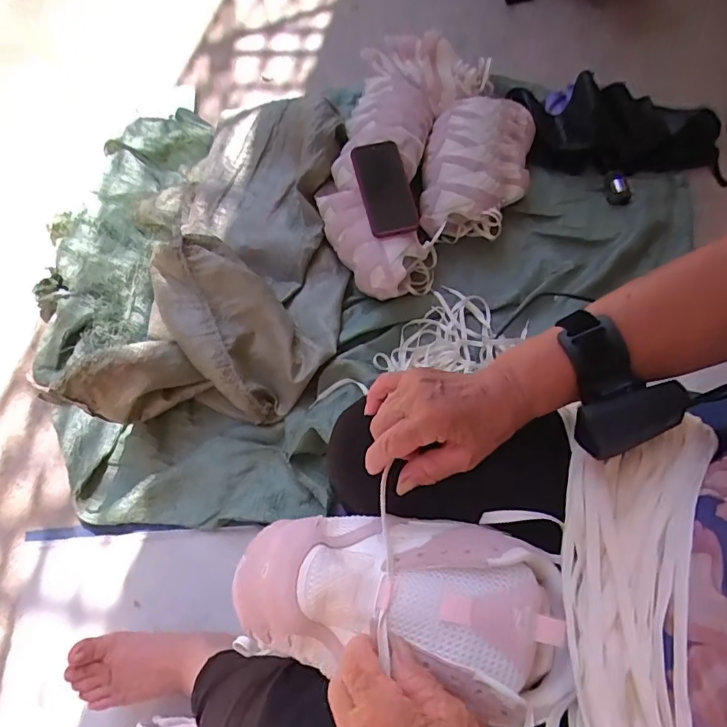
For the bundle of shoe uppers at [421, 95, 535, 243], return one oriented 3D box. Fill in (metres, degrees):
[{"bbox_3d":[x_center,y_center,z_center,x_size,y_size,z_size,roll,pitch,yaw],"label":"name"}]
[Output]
[{"bbox_3d":[0.221,-0.383,0.981,0.201,0.114,0.344,12,64,7],"label":"bundle of shoe uppers"}]

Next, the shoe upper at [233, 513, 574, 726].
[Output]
[{"bbox_3d":[0.023,0.158,0.338,0.223,0.053,0.108,7,62,9],"label":"shoe upper"}]

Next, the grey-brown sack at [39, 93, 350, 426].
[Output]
[{"bbox_3d":[-0.191,-0.198,0.873,0.324,0.178,0.669,6,63,4],"label":"grey-brown sack"}]

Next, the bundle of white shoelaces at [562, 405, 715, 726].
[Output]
[{"bbox_3d":[0.174,0.185,0.292,0.095,0.063,0.349,7,63,7],"label":"bundle of white shoelaces"}]

